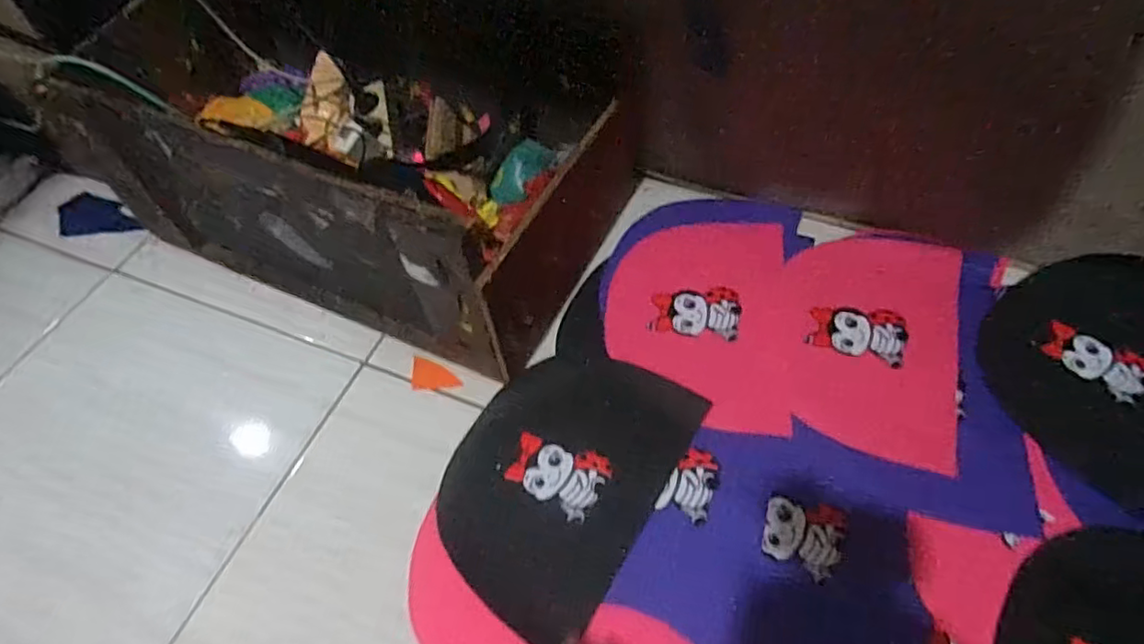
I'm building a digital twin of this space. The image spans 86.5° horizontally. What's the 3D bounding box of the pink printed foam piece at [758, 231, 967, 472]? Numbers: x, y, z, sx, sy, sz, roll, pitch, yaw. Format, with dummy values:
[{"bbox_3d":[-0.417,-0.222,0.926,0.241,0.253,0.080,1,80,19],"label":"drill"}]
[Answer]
[{"bbox_3d":[0.324,0.007,0.680,0.197,0.008,0.280,14,58,14],"label":"pink printed foam piece"}]

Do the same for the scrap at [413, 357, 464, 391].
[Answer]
[{"bbox_3d":[-0.153,0.058,0.690,0.055,0.010,0.038,-3,55,2],"label":"scrap"}]

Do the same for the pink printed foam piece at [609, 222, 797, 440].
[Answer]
[{"bbox_3d":[0.147,-0.013,0.708,0.201,0.009,0.289,7,55,6],"label":"pink printed foam piece"}]

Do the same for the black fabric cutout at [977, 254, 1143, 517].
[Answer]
[{"bbox_3d":[0.557,0.029,0.640,0.275,0.022,0.200,-44,60,-9],"label":"black fabric cutout"}]

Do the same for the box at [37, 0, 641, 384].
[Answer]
[{"bbox_3d":[-0.280,-0.198,0.734,0.614,0.225,0.300,21,60,18],"label":"box"}]

